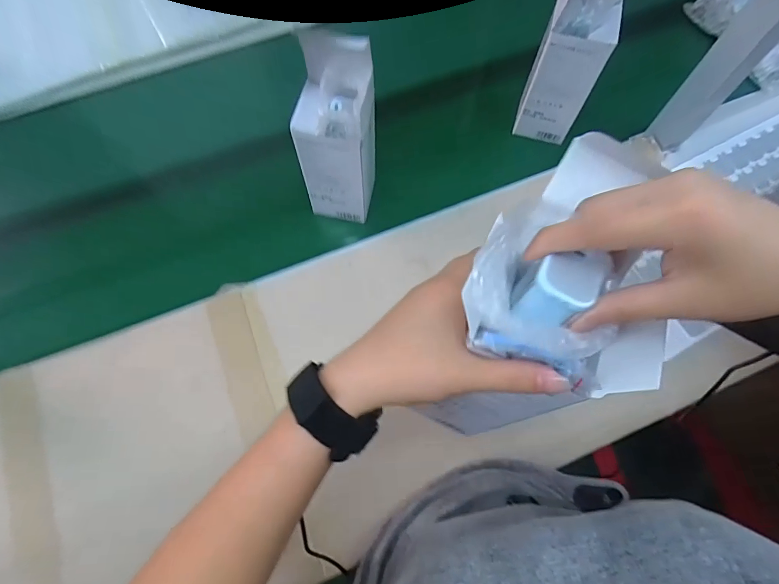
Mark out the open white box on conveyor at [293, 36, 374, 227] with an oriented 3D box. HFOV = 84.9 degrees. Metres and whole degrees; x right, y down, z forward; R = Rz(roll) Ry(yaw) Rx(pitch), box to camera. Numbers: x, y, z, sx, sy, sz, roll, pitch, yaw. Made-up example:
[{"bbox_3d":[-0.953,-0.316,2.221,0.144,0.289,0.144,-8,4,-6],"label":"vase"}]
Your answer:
[{"bbox_3d":[-0.057,-0.170,0.482,0.073,0.203,0.078,11,67,5],"label":"open white box on conveyor"}]

